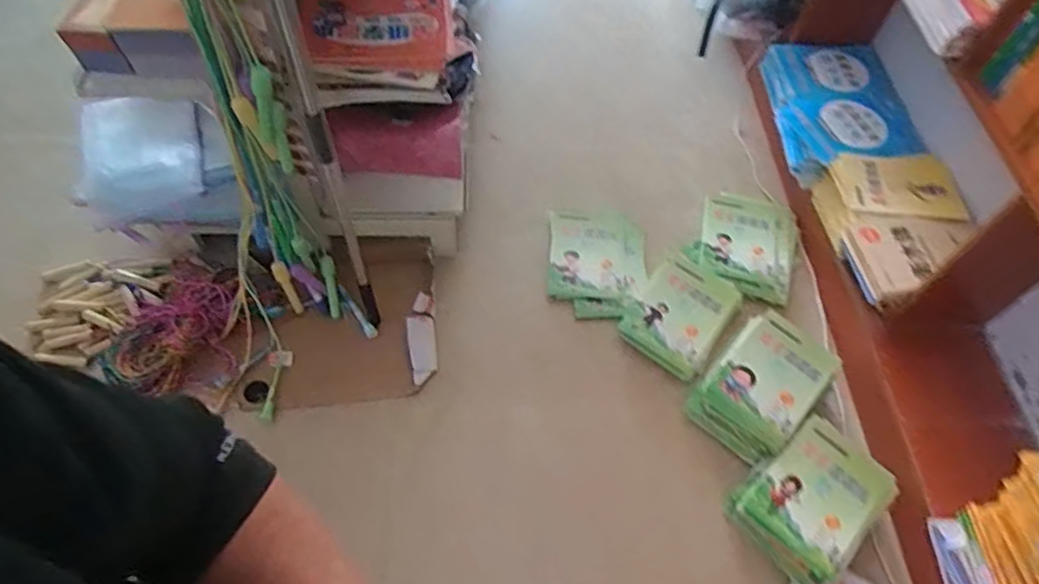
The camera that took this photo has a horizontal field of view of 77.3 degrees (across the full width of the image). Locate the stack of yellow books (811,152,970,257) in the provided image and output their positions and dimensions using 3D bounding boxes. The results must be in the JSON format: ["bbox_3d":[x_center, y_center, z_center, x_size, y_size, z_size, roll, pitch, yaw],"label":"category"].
[{"bbox_3d":[0.880,-0.223,1.552,0.311,0.093,0.208,-4,58,-6],"label":"stack of yellow books"}]

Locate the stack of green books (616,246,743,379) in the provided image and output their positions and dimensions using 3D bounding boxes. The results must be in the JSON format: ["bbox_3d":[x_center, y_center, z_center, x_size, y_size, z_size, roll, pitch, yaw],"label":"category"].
[{"bbox_3d":[0.386,0.047,1.535,0.203,0.048,0.272,34,62,17],"label":"stack of green books"}]

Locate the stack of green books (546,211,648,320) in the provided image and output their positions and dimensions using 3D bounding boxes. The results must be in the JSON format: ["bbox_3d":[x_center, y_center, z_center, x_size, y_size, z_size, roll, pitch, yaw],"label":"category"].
[{"bbox_3d":[0.189,-0.069,1.597,0.225,0.026,0.285,3,69,1],"label":"stack of green books"}]

